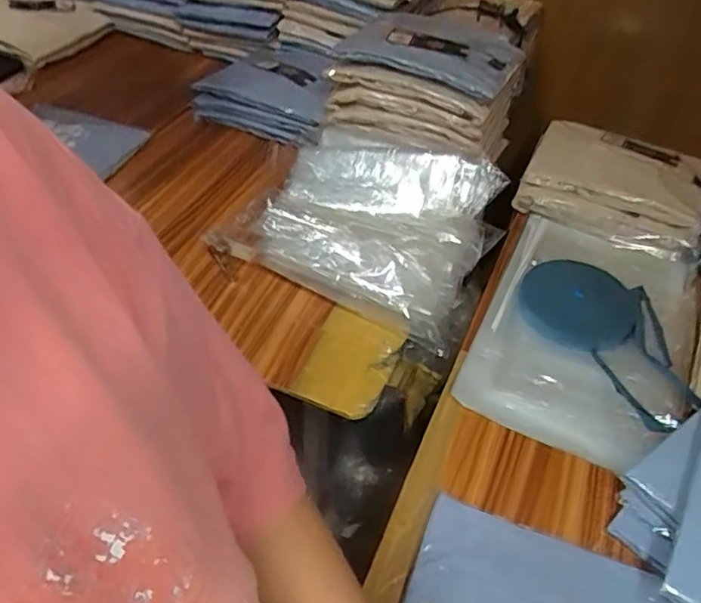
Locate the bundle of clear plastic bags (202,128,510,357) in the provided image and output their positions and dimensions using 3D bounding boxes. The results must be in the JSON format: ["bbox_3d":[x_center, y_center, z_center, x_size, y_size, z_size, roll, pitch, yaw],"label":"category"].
[{"bbox_3d":[0.026,-0.112,0.777,0.331,0.101,0.261,27,49,19],"label":"bundle of clear plastic bags"}]

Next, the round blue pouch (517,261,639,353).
[{"bbox_3d":[0.279,0.001,0.720,0.134,0.021,0.134,3,45,-3],"label":"round blue pouch"}]

